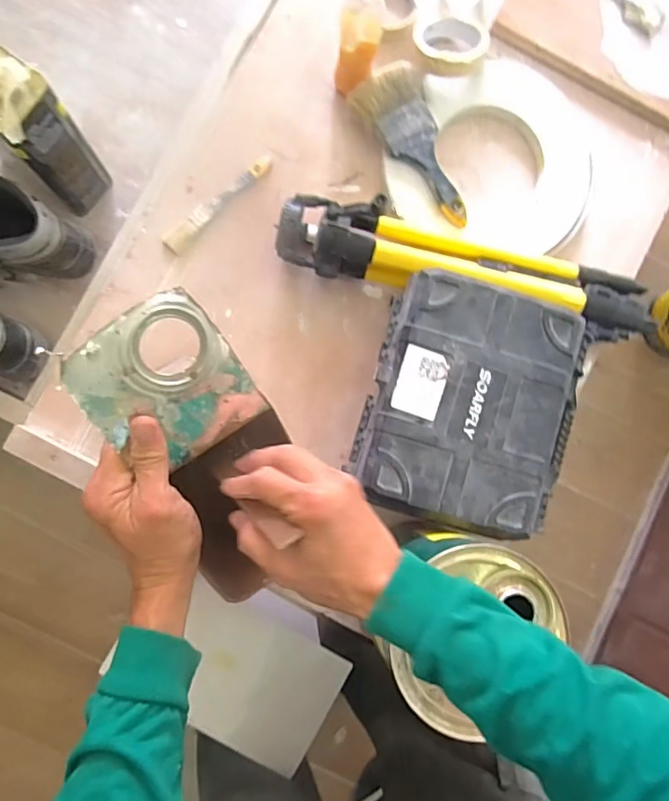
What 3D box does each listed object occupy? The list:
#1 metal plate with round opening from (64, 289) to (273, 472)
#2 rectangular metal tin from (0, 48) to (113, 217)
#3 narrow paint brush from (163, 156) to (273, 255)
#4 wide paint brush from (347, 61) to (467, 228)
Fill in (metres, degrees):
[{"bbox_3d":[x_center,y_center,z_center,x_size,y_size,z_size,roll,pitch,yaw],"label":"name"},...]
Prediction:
[{"bbox_3d":[-0.110,-0.007,0.363,0.098,0.012,0.113,-35,124,-9],"label":"metal plate with round opening"},{"bbox_3d":[-0.437,-0.376,0.745,0.169,0.259,0.097,36,84,-1],"label":"rectangular metal tin"},{"bbox_3d":[-0.151,-0.257,0.697,0.174,0.013,0.027,-44,90,-6],"label":"narrow paint brush"},{"bbox_3d":[0.114,-0.330,0.696,0.088,0.021,0.218,-32,89,-6],"label":"wide paint brush"}]

